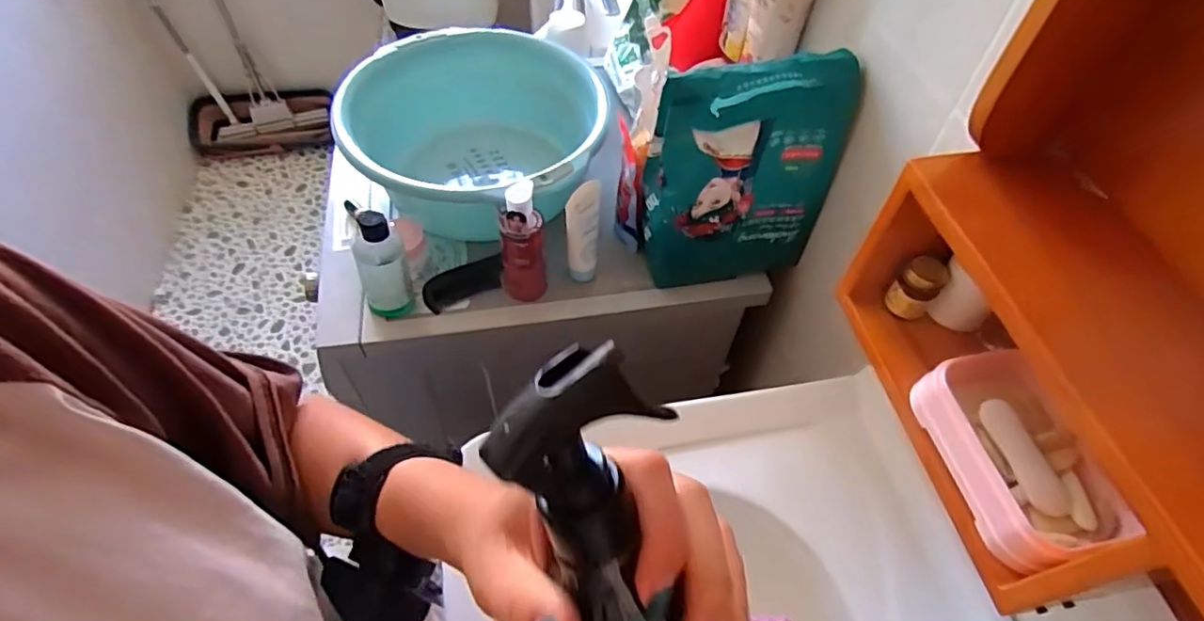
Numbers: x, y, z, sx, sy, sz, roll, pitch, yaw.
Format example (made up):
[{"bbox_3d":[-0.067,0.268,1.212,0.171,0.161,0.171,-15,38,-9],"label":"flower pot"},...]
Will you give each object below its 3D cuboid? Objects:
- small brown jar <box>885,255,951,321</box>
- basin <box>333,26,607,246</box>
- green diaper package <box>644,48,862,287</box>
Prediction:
[{"bbox_3d":[0.240,-0.017,0.456,0.026,0.046,0.029,-35,61,-24],"label":"small brown jar"},{"bbox_3d":[-0.172,-0.240,0.875,0.356,0.160,0.371,1,53,-1],"label":"basin"},{"bbox_3d":[0.164,-0.170,0.729,0.209,0.298,0.102,-11,54,-10],"label":"green diaper package"}]

